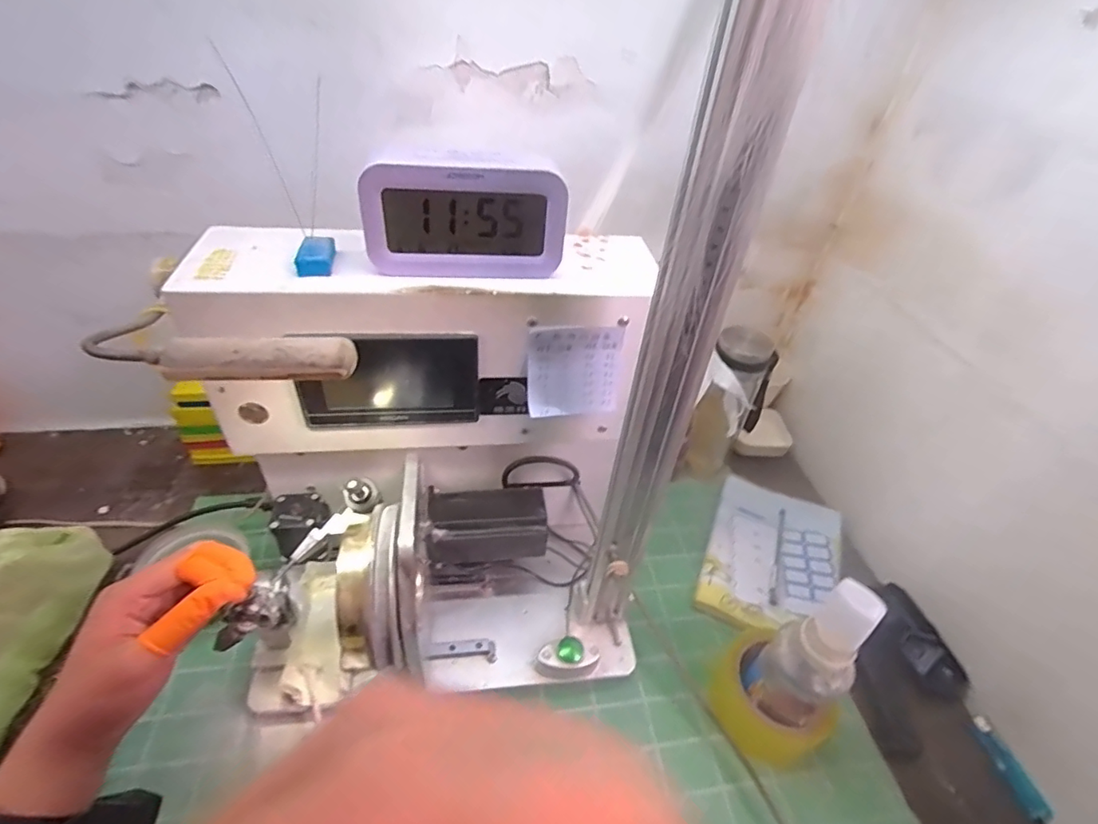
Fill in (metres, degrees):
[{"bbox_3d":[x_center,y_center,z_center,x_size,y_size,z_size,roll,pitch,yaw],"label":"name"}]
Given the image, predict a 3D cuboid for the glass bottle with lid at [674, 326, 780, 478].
[{"bbox_3d":[0.218,0.005,0.672,0.073,0.204,0.082,24,44,19],"label":"glass bottle with lid"}]

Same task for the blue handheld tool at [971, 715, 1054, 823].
[{"bbox_3d":[0.409,0.315,0.482,0.015,0.013,0.081,-2,42,-10],"label":"blue handheld tool"}]

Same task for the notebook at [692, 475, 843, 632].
[{"bbox_3d":[0.264,0.168,0.638,0.144,0.019,0.207,21,43,16],"label":"notebook"}]

